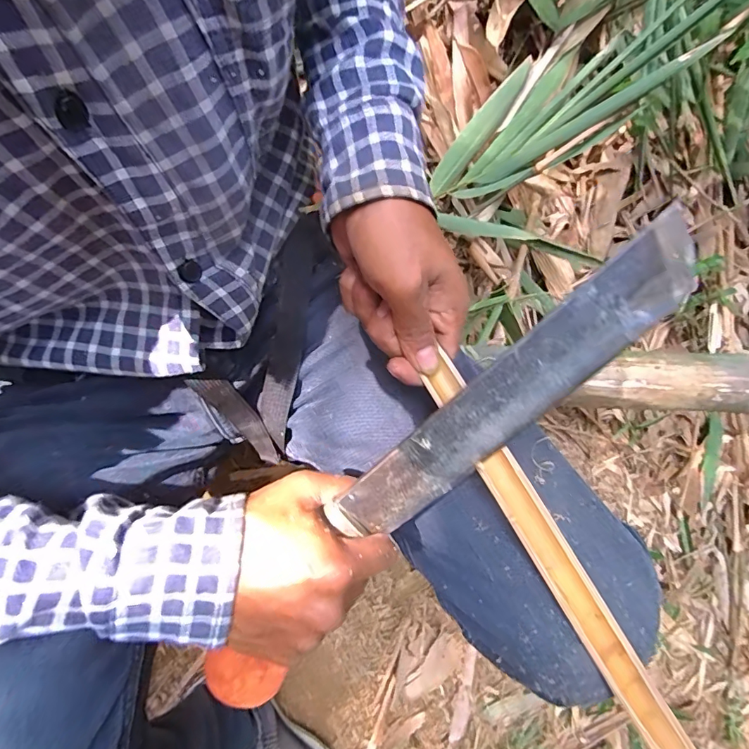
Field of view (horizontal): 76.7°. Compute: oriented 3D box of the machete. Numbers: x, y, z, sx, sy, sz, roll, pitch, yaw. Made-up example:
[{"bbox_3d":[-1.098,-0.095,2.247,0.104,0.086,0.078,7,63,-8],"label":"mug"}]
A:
[{"bbox_3d":[0.032,0.062,0.280,0.380,0.028,0.051,-45,76,8],"label":"machete"}]

